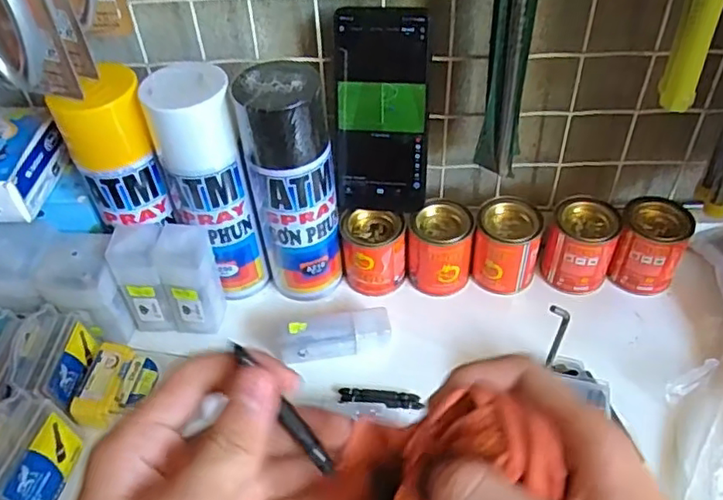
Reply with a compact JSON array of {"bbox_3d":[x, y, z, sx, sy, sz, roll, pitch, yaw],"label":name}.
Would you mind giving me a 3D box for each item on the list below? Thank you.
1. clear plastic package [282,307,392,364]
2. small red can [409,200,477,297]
[{"bbox_3d":[-0.020,0.068,0.504,0.087,0.023,0.031,-11,43,-7],"label":"clear plastic package"},{"bbox_3d":[0.069,-0.001,0.539,0.054,0.069,0.049,4,43,9],"label":"small red can"}]

